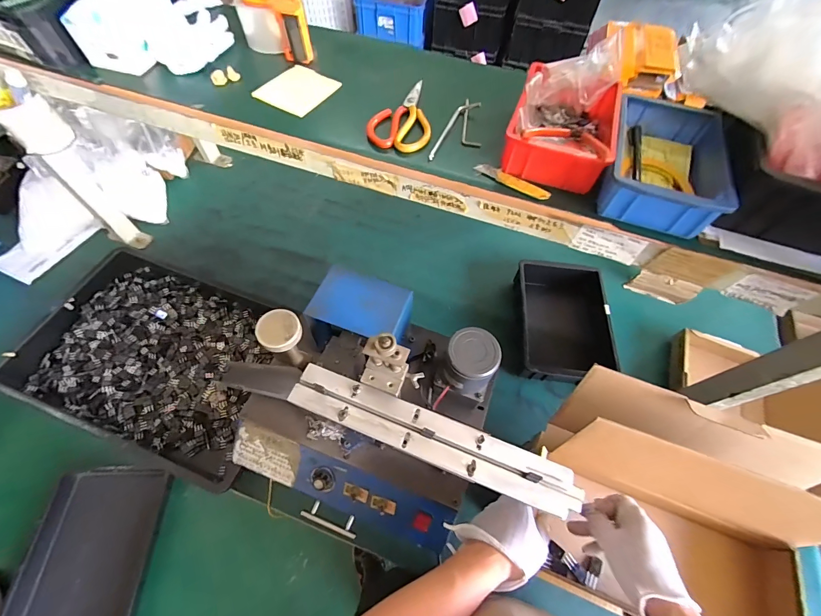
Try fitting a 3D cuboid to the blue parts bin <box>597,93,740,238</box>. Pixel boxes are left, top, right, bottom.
[{"bbox_3d":[0.316,-0.185,0.452,0.126,0.055,0.190,19,61,8],"label":"blue parts bin"}]

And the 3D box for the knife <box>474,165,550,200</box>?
[{"bbox_3d":[0.135,-0.168,0.472,0.103,0.012,0.015,33,64,15],"label":"knife"}]

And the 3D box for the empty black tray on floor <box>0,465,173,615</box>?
[{"bbox_3d":[-1.003,0.798,1.106,0.389,0.067,0.537,2,60,-1],"label":"empty black tray on floor"}]

